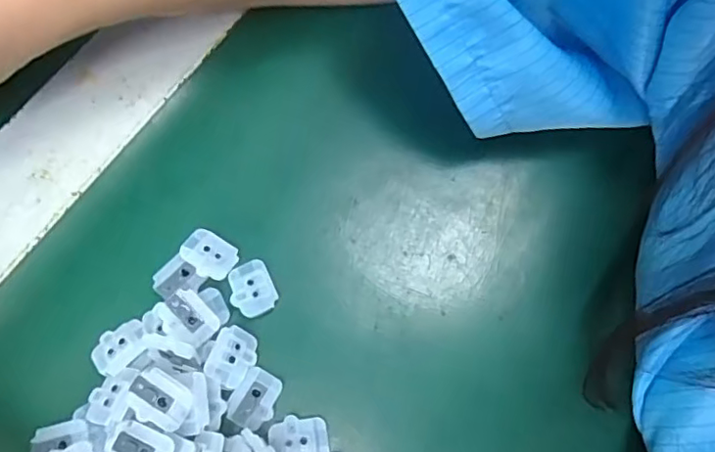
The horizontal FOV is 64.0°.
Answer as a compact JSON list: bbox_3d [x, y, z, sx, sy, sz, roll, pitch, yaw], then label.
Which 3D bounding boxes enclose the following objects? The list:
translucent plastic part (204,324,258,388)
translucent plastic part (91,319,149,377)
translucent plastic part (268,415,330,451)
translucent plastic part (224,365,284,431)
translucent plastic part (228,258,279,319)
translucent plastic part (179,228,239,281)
[{"bbox_3d":[-0.047,0.049,0.215,0.015,0.006,0.021,24,73,5],"label":"translucent plastic part"},{"bbox_3d":[-0.090,0.045,0.217,0.016,0.006,0.021,43,76,11],"label":"translucent plastic part"},{"bbox_3d":[-0.022,0.079,0.211,0.021,0.004,0.017,-5,73,-4],"label":"translucent plastic part"},{"bbox_3d":[-0.039,0.065,0.215,0.016,0.004,0.021,24,73,5],"label":"translucent plastic part"},{"bbox_3d":[-0.042,0.025,0.228,0.017,0.004,0.021,-24,75,-10],"label":"translucent plastic part"},{"bbox_3d":[-0.060,0.011,0.229,0.022,0.004,0.016,34,74,8],"label":"translucent plastic part"}]

